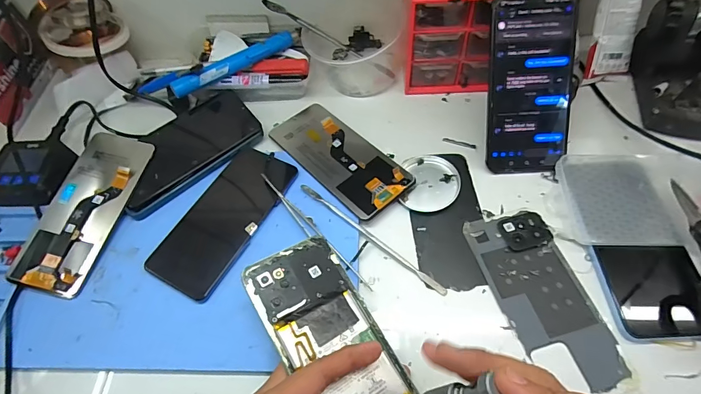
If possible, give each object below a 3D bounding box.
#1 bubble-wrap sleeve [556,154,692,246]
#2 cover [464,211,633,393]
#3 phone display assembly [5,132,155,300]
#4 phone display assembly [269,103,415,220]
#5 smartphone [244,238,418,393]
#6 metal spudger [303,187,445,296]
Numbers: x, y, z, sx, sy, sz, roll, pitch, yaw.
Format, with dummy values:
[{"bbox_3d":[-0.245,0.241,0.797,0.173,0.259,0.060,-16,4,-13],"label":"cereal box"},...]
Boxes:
[{"bbox_3d":[0.251,0.000,0.364,0.092,0.009,0.098,-2,62,3],"label":"bubble-wrap sleeve"},{"bbox_3d":[0.162,0.081,0.324,0.075,0.005,0.151,-14,58,-4],"label":"cover"},{"bbox_3d":[-0.262,0.011,0.378,0.073,0.010,0.165,13,67,6],"label":"phone display assembly"},{"bbox_3d":[-0.013,-0.046,0.411,0.075,0.008,0.164,-38,59,-20],"label":"phone display assembly"},{"bbox_3d":[-0.012,0.108,0.281,0.072,0.004,0.160,-23,69,-29],"label":"smartphone"},{"bbox_3d":[0.017,0.036,0.358,0.168,0.005,0.007,34,67,23],"label":"metal spudger"}]

